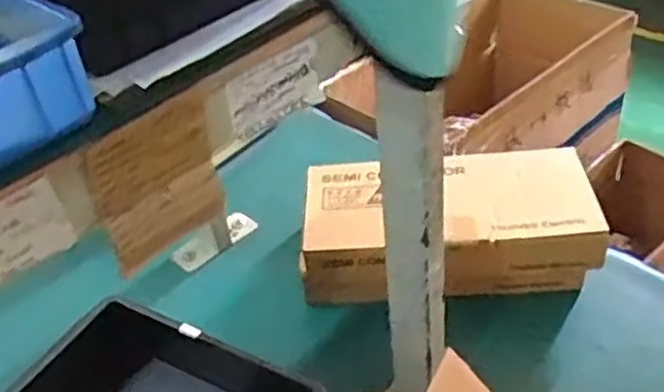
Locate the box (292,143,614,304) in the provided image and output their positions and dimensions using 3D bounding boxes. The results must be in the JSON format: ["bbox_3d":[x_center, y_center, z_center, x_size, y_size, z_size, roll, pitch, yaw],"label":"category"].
[{"bbox_3d":[0.135,0.037,0.876,0.326,0.098,0.160,-3,39,5],"label":"box"}]

